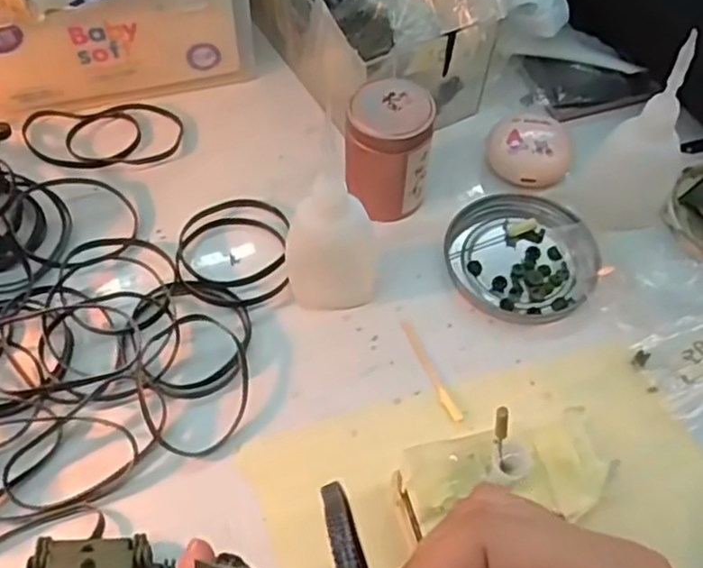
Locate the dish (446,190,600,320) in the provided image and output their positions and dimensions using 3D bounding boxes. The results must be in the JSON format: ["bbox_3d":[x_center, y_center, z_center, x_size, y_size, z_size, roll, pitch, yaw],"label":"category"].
[{"bbox_3d":[0.090,-0.016,0.379,0.076,0.010,0.081,0,56,-1],"label":"dish"}]

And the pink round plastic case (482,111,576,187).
[{"bbox_3d":[0.101,-0.075,0.408,0.047,0.021,0.040,9,57,5],"label":"pink round plastic case"}]

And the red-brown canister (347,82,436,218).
[{"bbox_3d":[0.020,-0.070,0.379,0.043,0.064,0.039,4,57,2],"label":"red-brown canister"}]

